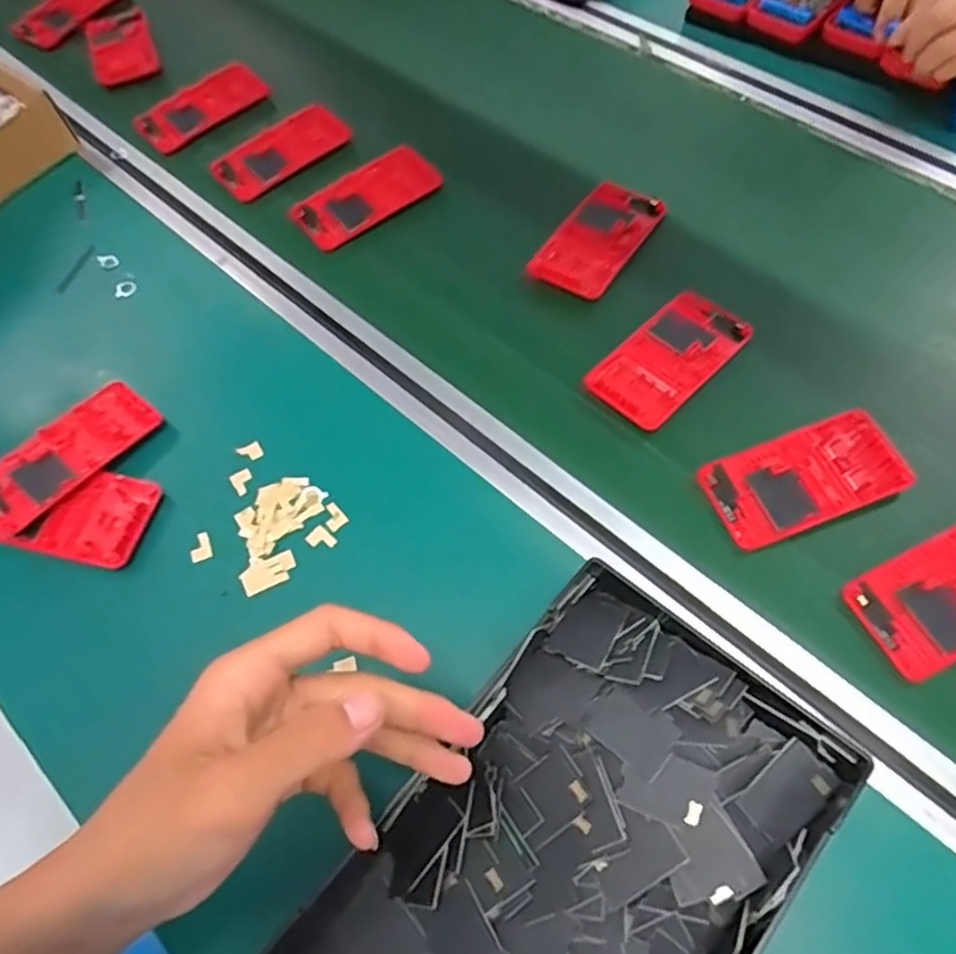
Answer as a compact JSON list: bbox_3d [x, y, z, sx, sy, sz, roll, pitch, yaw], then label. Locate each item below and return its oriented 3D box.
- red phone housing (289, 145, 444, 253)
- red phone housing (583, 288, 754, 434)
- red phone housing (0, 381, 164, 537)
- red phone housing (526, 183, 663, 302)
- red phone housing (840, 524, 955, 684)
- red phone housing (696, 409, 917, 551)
[{"bbox_3d":[-0.095,-0.240,0.595,0.121,0.015,0.064,-32,68,-11],"label":"red phone housing"},{"bbox_3d":[0.136,-0.084,0.498,0.061,0.012,0.120,40,71,21],"label":"red phone housing"},{"bbox_3d":[-0.281,-0.015,0.479,0.059,0.016,0.122,34,69,19],"label":"red phone housing"},{"bbox_3d":[0.096,-0.189,0.557,0.062,0.011,0.117,31,68,18],"label":"red phone housing"},{"bbox_3d":[0.279,0.064,0.405,0.119,0.005,0.063,-25,64,-10],"label":"red phone housing"},{"bbox_3d":[0.208,0.000,0.447,0.121,0.010,0.062,-20,63,-8],"label":"red phone housing"}]

